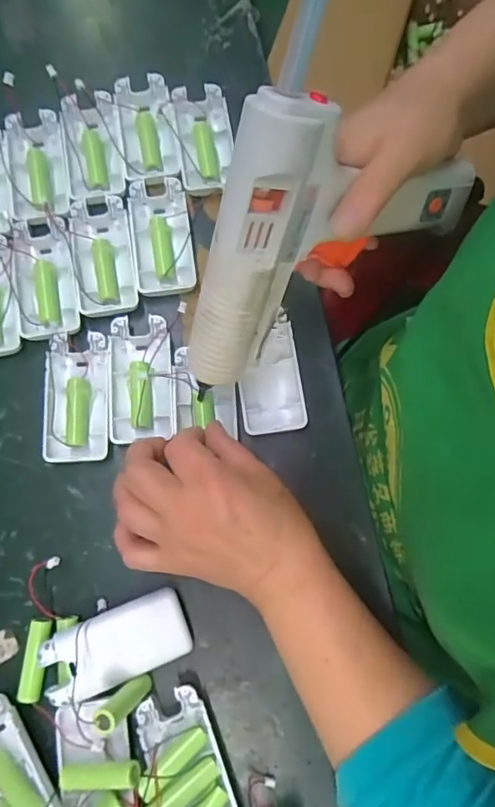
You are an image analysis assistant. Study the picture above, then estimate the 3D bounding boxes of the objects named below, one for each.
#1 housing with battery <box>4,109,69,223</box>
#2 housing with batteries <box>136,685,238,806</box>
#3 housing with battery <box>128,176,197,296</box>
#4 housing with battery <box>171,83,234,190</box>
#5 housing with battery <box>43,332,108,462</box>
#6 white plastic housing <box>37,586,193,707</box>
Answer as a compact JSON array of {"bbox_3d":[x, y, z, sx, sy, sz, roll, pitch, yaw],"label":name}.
[{"bbox_3d":[-0.169,-0.192,0.419,0.046,0.017,0.093,-8,77,-3],"label":"housing with battery"},{"bbox_3d":[-0.038,0.233,0.329,0.047,0.027,0.094,-20,78,-6],"label":"housing with batteries"},{"bbox_3d":[-0.068,-0.131,0.412,0.046,0.011,0.094,-9,77,-3],"label":"housing with battery"},{"bbox_3d":[-0.035,-0.215,0.426,0.044,0.023,0.091,-10,77,-4],"label":"housing with battery"},{"bbox_3d":[-0.125,-0.005,0.384,0.046,0.012,0.093,-3,77,-2],"label":"housing with battery"},{"bbox_3d":[-0.085,0.158,0.345,0.092,0.015,0.045,-17,80,-17],"label":"white plastic housing"}]

